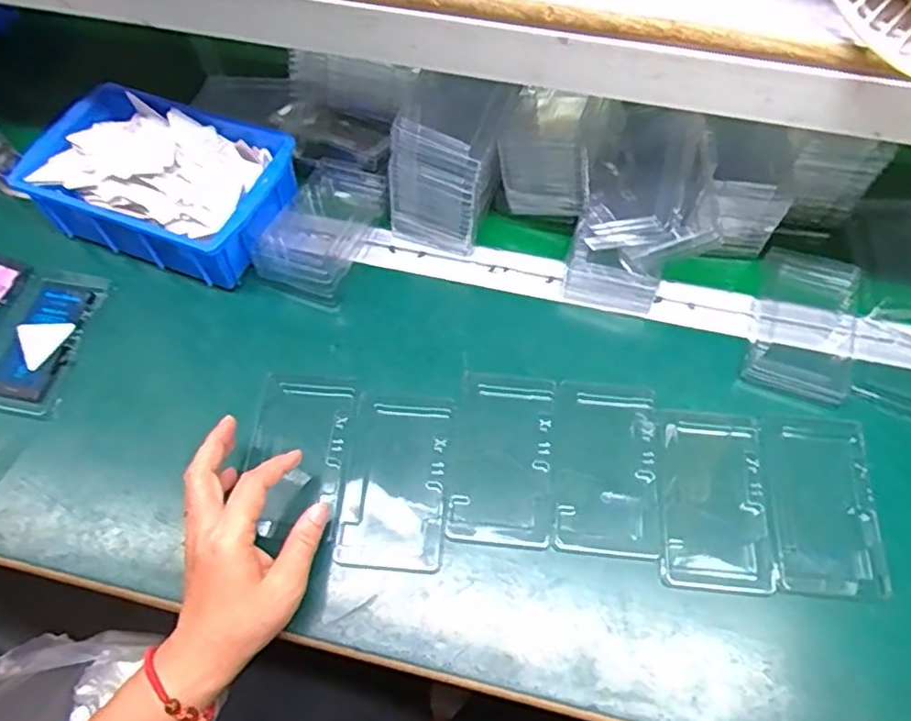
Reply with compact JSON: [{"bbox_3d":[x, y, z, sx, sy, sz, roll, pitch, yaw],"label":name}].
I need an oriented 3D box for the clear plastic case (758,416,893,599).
[{"bbox_3d":[0.262,0.101,0.462,0.074,0.018,0.123,3,62,2],"label":"clear plastic case"}]

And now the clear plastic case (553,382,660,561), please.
[{"bbox_3d":[0.111,0.075,0.474,0.071,0.012,0.126,4,62,3],"label":"clear plastic case"}]

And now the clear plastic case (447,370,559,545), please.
[{"bbox_3d":[0.035,0.069,0.479,0.075,0.011,0.126,3,62,2],"label":"clear plastic case"}]

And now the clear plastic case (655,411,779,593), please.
[{"bbox_3d":[0.184,0.099,0.466,0.077,0.016,0.121,3,62,2],"label":"clear plastic case"}]

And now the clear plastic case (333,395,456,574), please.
[{"bbox_3d":[-0.043,0.086,0.473,0.074,0.014,0.124,3,62,2],"label":"clear plastic case"}]

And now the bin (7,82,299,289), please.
[{"bbox_3d":[-0.248,-0.156,0.559,0.203,0.069,0.141,21,68,10],"label":"bin"}]

